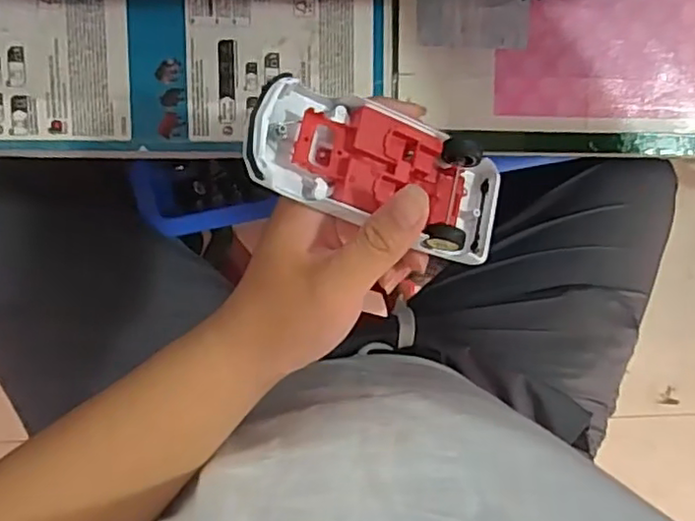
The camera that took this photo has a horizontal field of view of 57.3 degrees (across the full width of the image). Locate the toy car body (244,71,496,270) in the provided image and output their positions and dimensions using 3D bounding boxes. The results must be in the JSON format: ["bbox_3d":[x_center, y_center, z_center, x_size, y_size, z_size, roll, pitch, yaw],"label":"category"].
[{"bbox_3d":[0.016,-0.042,0.300,0.130,0.030,0.055,16,92,-24],"label":"toy car body"}]

